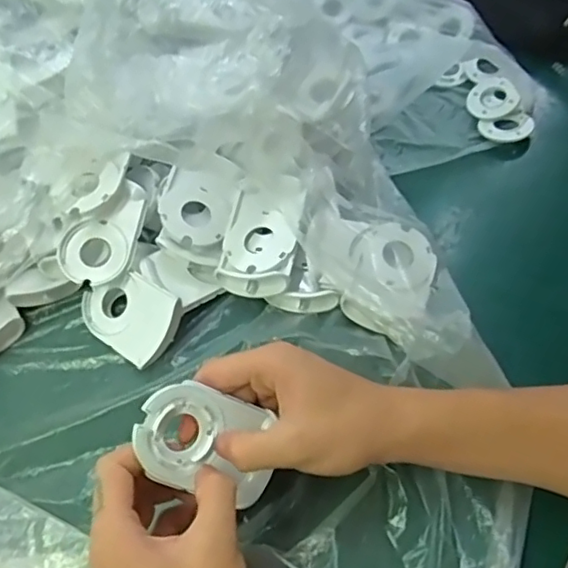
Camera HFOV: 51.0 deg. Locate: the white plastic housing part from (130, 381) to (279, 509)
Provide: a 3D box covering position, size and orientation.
[{"bbox_3d":[-0.043,0.089,0.338,0.082,0.006,0.055,25,75,-22],"label":"white plastic housing part"}]

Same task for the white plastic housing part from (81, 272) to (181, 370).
[{"bbox_3d":[-0.116,0.022,0.447,0.080,0.010,0.057,29,92,26],"label":"white plastic housing part"}]

